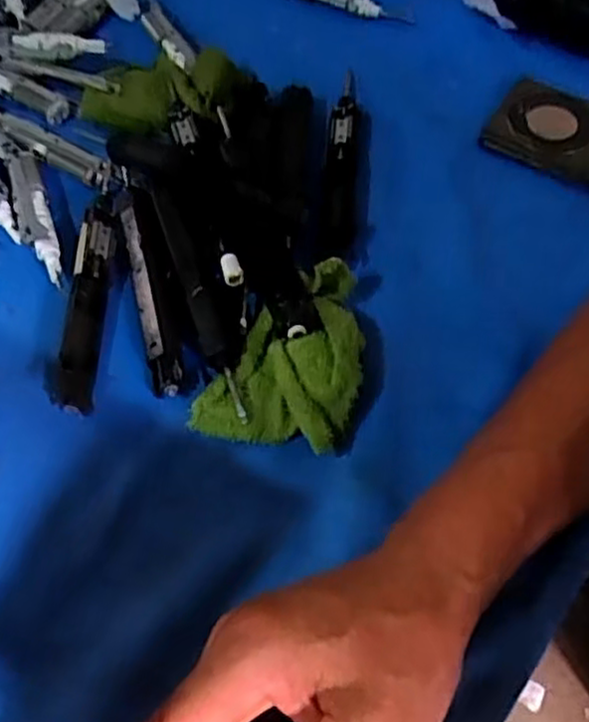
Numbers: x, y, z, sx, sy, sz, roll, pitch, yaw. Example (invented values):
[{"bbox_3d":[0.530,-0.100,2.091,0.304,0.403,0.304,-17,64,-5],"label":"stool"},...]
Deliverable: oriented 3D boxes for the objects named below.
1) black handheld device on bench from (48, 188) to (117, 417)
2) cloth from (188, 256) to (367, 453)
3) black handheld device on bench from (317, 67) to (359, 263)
[{"bbox_3d":[-0.115,-0.038,0.409,0.020,0.014,0.139,0,58,1],"label":"black handheld device on bench"},{"bbox_3d":[0.000,-0.006,0.379,0.074,0.028,0.097,15,59,10],"label":"cloth"},{"bbox_3d":[0.029,-0.130,0.468,0.022,0.016,0.155,3,58,3],"label":"black handheld device on bench"}]

